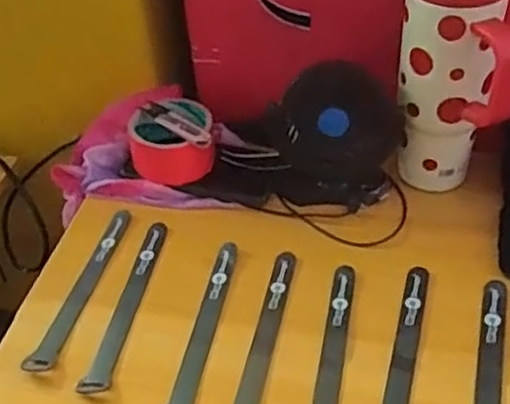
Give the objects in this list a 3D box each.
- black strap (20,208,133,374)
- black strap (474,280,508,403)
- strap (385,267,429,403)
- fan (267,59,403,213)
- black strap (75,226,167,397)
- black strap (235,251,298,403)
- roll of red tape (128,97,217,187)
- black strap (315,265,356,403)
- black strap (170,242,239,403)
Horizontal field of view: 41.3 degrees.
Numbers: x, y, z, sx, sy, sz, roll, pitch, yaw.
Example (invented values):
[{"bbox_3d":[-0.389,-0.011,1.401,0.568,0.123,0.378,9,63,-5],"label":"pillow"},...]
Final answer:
[{"bbox_3d":[-0.154,0.076,0.618,0.024,0.005,0.191,8,44,15],"label":"black strap"},{"bbox_3d":[0.182,0.133,0.519,0.024,0.004,0.191,10,44,17],"label":"black strap"},{"bbox_3d":[0.121,0.123,0.539,0.024,0.004,0.190,10,44,17],"label":"strap"},{"bbox_3d":[0.075,-0.062,0.658,0.120,0.125,0.074,8,44,15],"label":"fan"},{"bbox_3d":[-0.111,0.087,0.602,0.022,0.005,0.192,4,43,11],"label":"black strap"},{"bbox_3d":[0.010,0.112,0.562,0.023,0.006,0.193,7,44,14],"label":"black strap"},{"bbox_3d":[-0.087,-0.064,0.712,0.090,0.063,0.102,-6,42,0],"label":"roll of red tape"},{"bbox_3d":[0.064,0.124,0.543,0.024,0.004,0.194,6,43,13],"label":"black strap"},{"bbox_3d":[-0.041,0.107,0.572,0.025,0.005,0.190,6,43,13],"label":"black strap"}]

